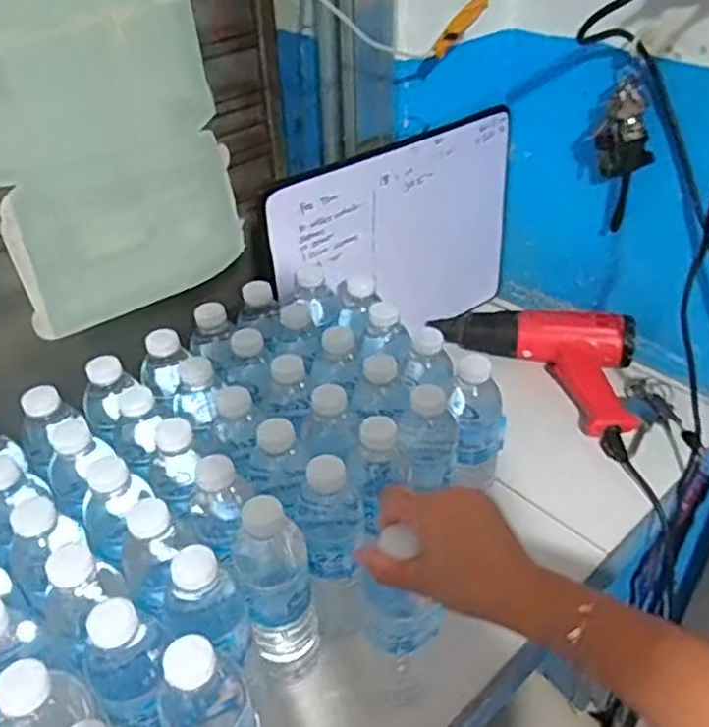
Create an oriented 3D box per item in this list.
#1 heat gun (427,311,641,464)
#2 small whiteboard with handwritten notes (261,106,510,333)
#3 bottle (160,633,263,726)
[{"bbox_3d":[0.269,-0.013,0.920,0.157,0.073,0.291,-28,45,-29],"label":"heat gun"},{"bbox_3d":[0.063,-0.151,0.906,0.382,0.272,0.020,-26,41,-29],"label":"small whiteboard with handwritten notes"},{"bbox_3d":[-0.096,0.238,0.470,0.058,0.130,0.066,-20,41,-21],"label":"bottle"}]

